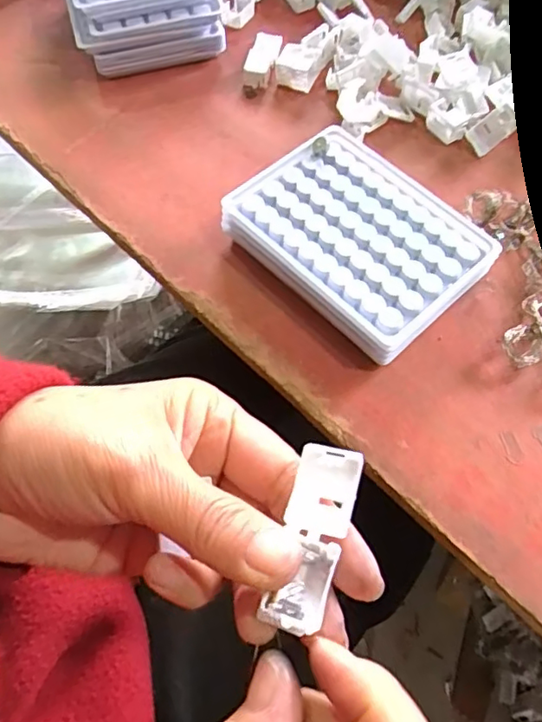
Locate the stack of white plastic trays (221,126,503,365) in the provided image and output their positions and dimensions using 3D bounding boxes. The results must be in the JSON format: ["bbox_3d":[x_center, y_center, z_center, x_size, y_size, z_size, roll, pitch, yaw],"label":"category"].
[{"bbox_3d":[0.049,-0.069,0.324,0.097,0.027,0.130,-40,69,-18],"label":"stack of white plastic trays"}]

